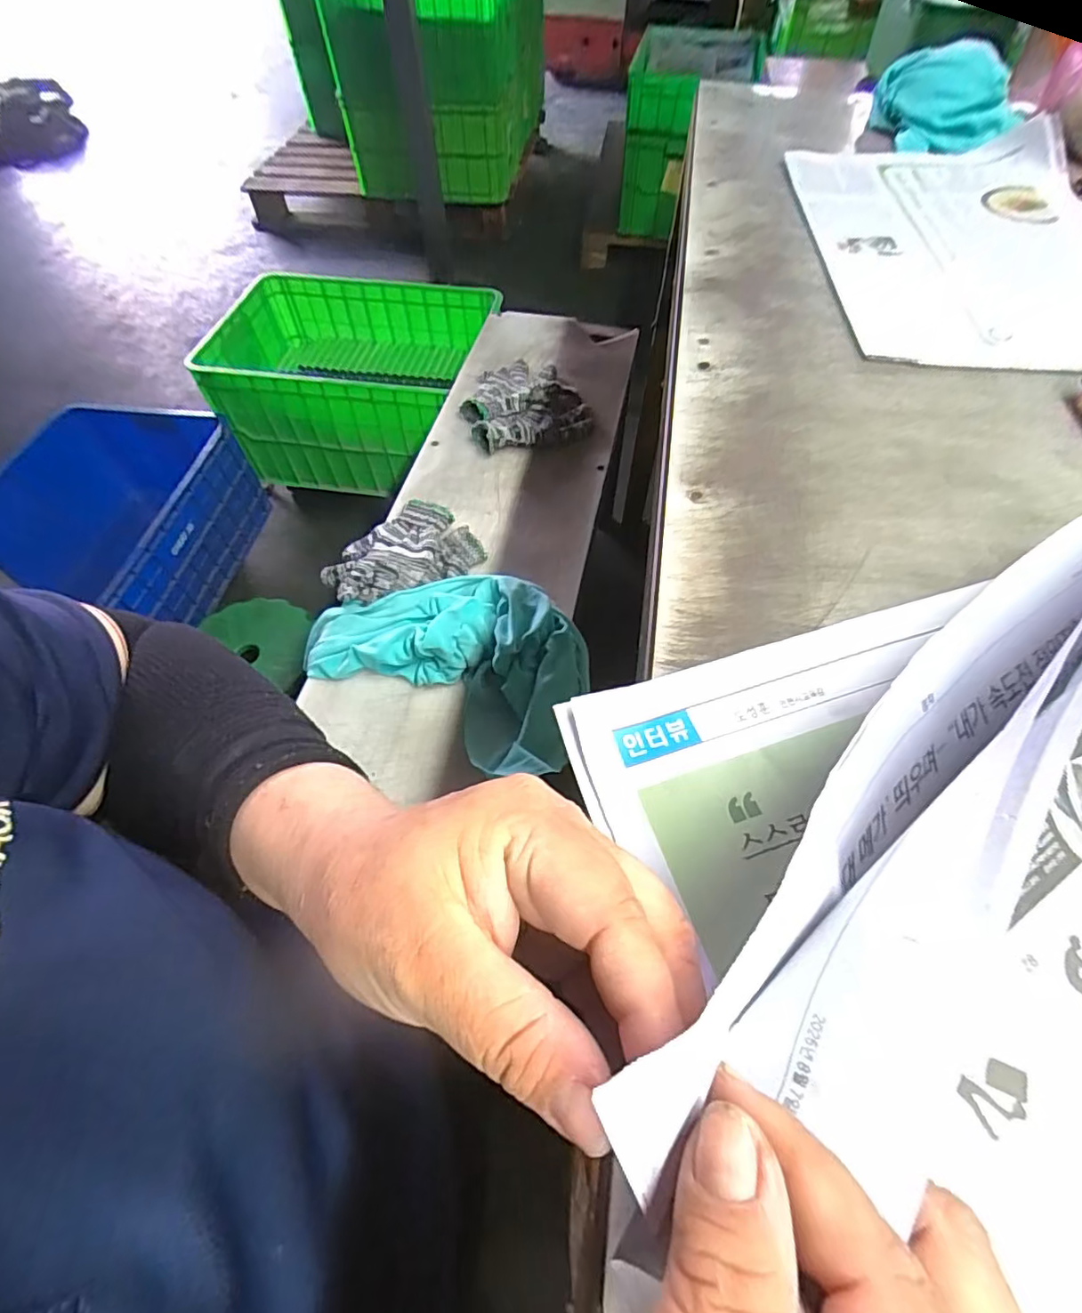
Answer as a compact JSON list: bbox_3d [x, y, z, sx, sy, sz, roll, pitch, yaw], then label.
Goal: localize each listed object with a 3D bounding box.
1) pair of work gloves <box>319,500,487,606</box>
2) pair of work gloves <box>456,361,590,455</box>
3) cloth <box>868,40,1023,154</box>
[{"bbox_3d":[-0.198,-0.139,0.792,0.199,0.037,0.150,-30,63,-17],"label":"pair of work gloves"},{"bbox_3d":[-0.034,-0.429,0.977,0.195,0.032,0.222,-17,60,-10],"label":"pair of work gloves"},{"bbox_3d":[0.449,-0.618,0.633,0.146,0.081,0.038,29,62,18],"label":"cloth"}]

